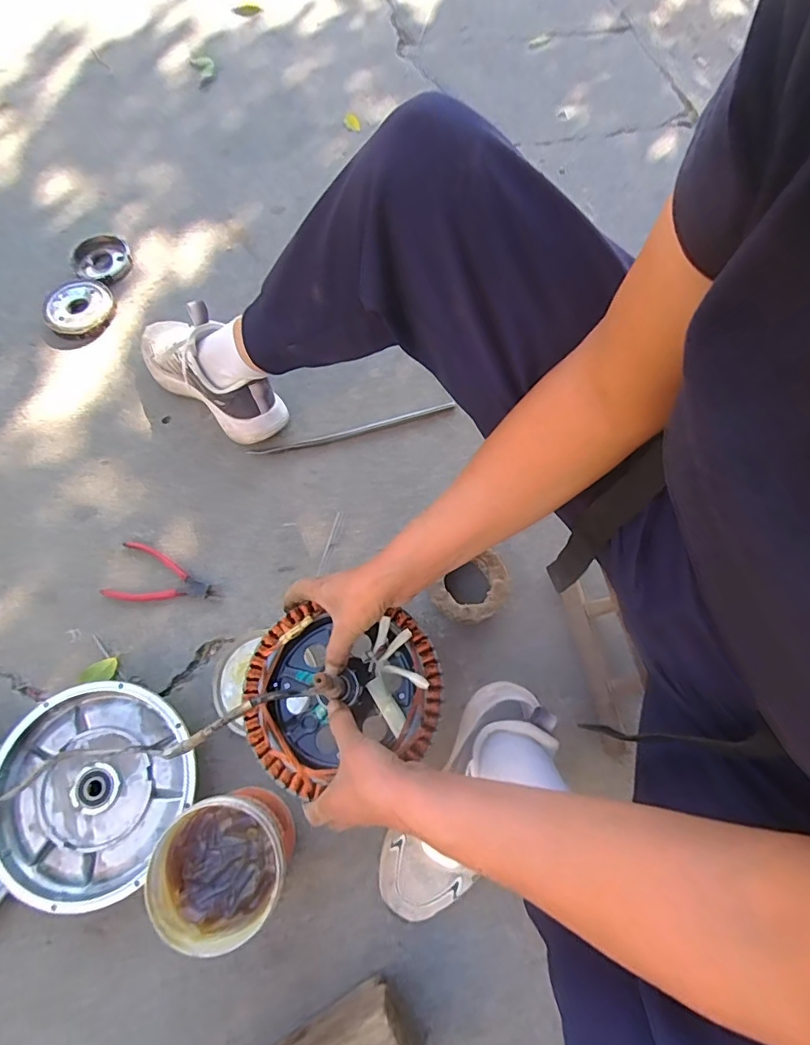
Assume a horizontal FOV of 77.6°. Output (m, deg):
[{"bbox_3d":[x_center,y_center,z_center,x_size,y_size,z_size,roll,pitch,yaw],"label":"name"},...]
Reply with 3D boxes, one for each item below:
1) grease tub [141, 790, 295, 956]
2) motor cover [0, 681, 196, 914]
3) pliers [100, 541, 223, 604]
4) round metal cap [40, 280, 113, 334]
[{"bbox_3d":[-0.174,0.345,0.526,0.137,0.107,0.121,-21,72,-5],"label":"grease tub"},{"bbox_3d":[-0.346,0.294,0.564,0.208,0.050,0.219,28,73,8],"label":"motor cover"},{"bbox_3d":[-0.310,0.080,0.649,0.141,0.008,0.075,19,72,5],"label":"pliers"},{"bbox_3d":[-0.515,-0.344,0.790,0.100,0.012,0.099,-30,75,-10],"label":"round metal cap"}]

